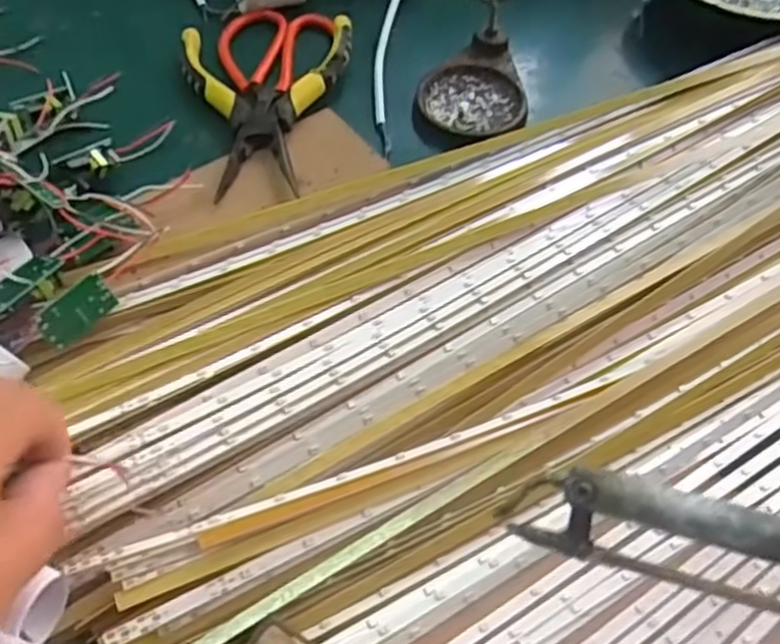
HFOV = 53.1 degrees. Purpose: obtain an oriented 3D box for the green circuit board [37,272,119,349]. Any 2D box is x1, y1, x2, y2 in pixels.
[{"bbox_3d":[-0.140,-0.005,0.352,0.034,0.019,0.004,-43,32,-25],"label":"green circuit board"}]

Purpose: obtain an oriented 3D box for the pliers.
[{"bbox_3d":[-0.075,-0.129,0.455,0.101,0.018,0.127,1,56,-2],"label":"pliers"}]

